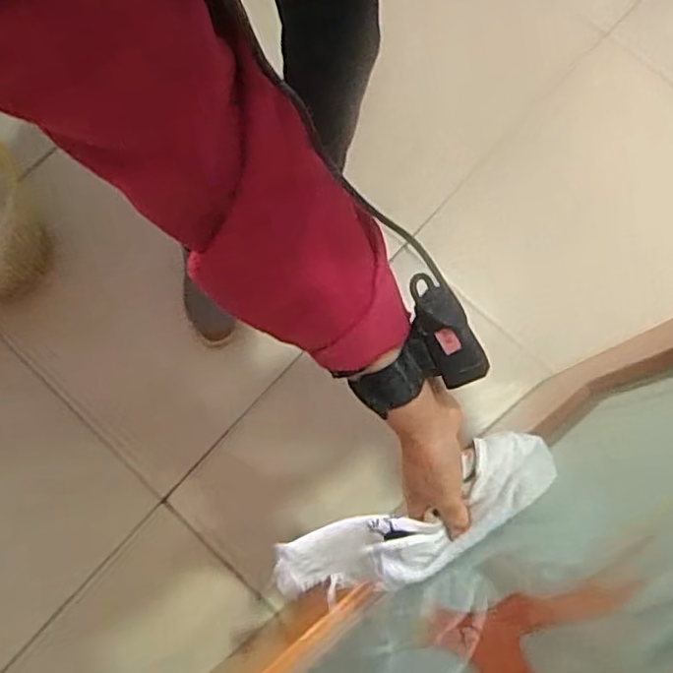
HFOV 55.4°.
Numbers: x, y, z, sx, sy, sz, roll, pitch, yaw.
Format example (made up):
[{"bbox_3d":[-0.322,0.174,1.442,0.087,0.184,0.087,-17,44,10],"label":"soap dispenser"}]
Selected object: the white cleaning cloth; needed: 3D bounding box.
[{"bbox_3d":[0.062,0.167,0.555,0.266,0.055,0.075,-33,78,24],"label":"white cleaning cloth"}]

